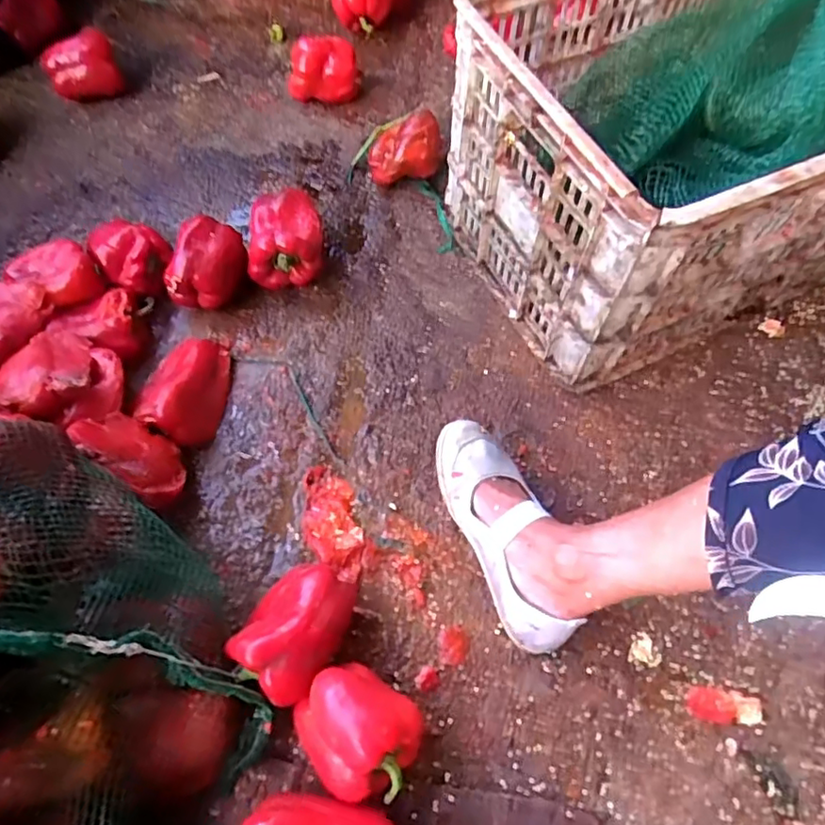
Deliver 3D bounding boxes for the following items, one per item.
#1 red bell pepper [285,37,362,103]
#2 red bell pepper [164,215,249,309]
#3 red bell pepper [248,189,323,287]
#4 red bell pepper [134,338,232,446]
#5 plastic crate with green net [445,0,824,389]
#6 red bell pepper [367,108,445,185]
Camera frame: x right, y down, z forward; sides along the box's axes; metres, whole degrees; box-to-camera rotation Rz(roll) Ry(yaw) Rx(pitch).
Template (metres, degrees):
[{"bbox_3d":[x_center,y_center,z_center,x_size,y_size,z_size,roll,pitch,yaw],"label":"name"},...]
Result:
[{"bbox_3d":[-0.134,-0.523,0.917,0.110,0.094,0.073,-3,62,-2],"label":"red bell pepper"},{"bbox_3d":[-0.249,-0.178,0.748,0.078,0.082,0.097,11,63,5],"label":"red bell pepper"},{"bbox_3d":[-0.156,-0.219,0.767,0.091,0.086,0.105,-3,62,-2],"label":"red bell pepper"},{"bbox_3d":[-0.262,-0.029,0.688,0.090,0.058,0.135,3,62,1],"label":"red bell pepper"},{"bbox_3d":[0.336,-0.305,0.706,0.516,0.311,0.333,-23,65,-12],"label":"plastic crate with green net"},{"bbox_3d":[-0.010,-0.361,0.840,0.094,0.095,0.090,0,62,-1],"label":"red bell pepper"}]

